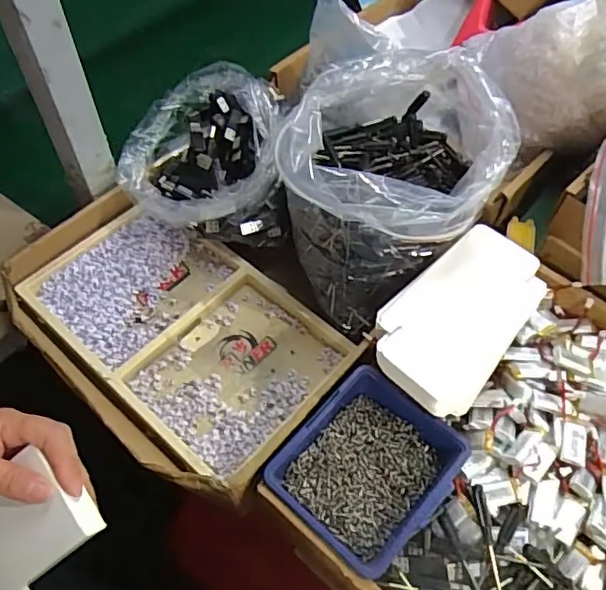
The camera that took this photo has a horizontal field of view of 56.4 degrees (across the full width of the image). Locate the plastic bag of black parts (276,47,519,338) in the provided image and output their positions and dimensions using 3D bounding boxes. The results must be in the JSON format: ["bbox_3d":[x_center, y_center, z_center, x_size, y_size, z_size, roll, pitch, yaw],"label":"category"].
[{"bbox_3d":[0.091,-0.117,0.570,0.230,0.178,0.199,-36,63,-22],"label":"plastic bag of black parts"}]

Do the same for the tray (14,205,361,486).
[{"bbox_3d":[-0.127,0.029,0.599,0.328,0.033,0.188,35,63,21],"label":"tray"}]

